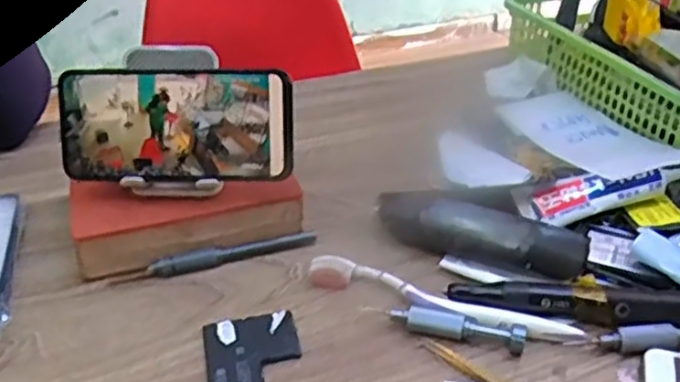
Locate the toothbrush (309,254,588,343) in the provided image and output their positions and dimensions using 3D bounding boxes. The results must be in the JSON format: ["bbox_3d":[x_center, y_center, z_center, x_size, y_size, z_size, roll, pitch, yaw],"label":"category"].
[{"bbox_3d":[0.064,0.072,0.454,0.177,0.014,0.023,15,37,21],"label":"toothbrush"}]

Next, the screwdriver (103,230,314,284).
[{"bbox_3d":[-0.088,0.047,0.501,0.144,0.016,0.013,-11,36,-16],"label":"screwdriver"}]

